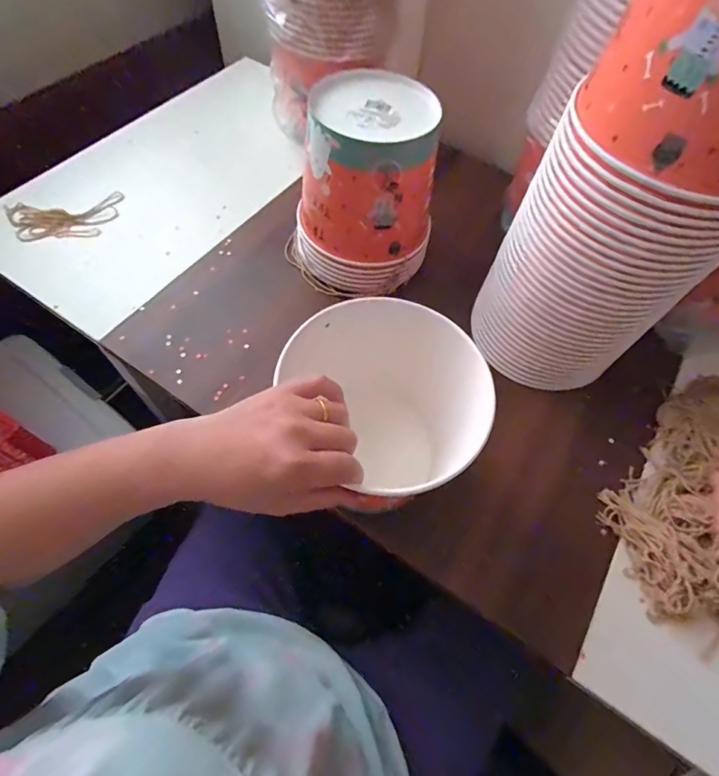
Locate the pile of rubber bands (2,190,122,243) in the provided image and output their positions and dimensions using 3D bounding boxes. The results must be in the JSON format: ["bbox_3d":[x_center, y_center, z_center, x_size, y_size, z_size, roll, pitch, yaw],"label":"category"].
[{"bbox_3d":[-0.374,-0.219,0.546,0.132,0.013,0.068,-13,63,-10],"label":"pile of rubber bands"}]

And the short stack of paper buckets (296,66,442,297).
[{"bbox_3d":[0.007,-0.218,0.485,0.149,0.174,0.144,18,62,6],"label":"short stack of paper buckets"}]

